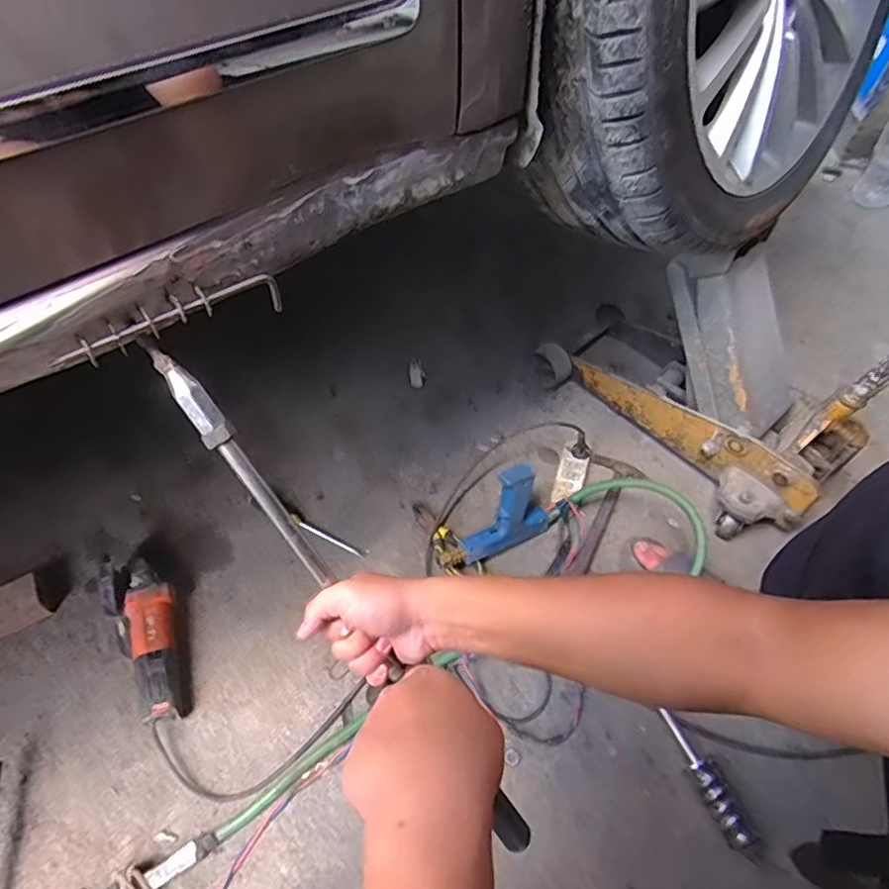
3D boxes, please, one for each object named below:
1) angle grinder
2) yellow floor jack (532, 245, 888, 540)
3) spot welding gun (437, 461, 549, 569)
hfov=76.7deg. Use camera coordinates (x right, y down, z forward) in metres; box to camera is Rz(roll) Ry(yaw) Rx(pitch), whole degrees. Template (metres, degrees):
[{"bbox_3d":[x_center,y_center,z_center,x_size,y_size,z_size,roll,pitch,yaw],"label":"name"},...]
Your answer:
[{"bbox_3d":[-0.473,0.299,0.881,0.106,0.096,0.257,-19,56,-13],"label":"angle grinder"},{"bbox_3d":[0.497,-0.240,0.913,0.265,0.719,0.580,-32,61,-20],"label":"yellow floor jack"},{"bbox_3d":[0.089,0.141,0.951,0.206,0.151,0.083,-38,62,-24],"label":"spot welding gun"}]

